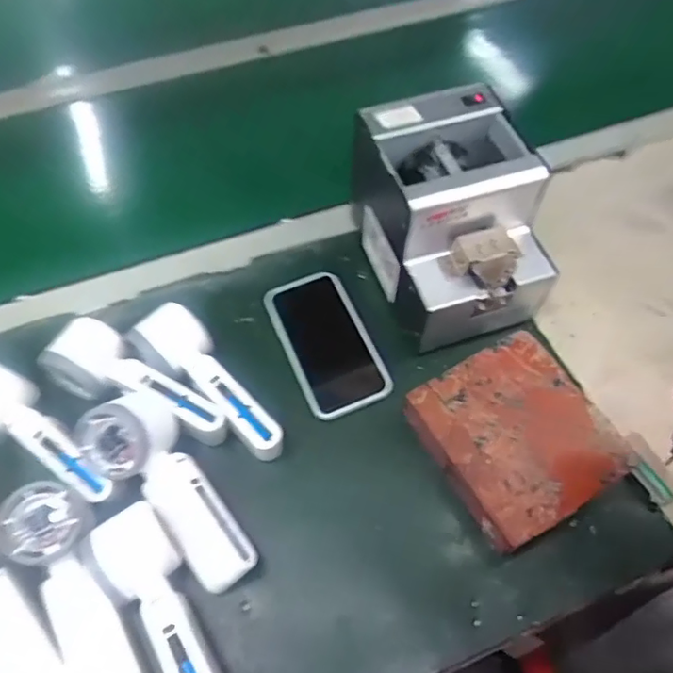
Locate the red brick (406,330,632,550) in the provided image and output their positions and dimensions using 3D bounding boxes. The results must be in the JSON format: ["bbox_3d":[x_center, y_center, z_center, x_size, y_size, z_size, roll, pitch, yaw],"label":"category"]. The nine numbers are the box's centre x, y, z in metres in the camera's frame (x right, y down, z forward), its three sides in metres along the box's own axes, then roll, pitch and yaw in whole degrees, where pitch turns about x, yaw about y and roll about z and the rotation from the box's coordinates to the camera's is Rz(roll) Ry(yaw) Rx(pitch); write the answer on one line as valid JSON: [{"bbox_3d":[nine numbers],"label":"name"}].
[{"bbox_3d":[0.148,0.085,0.482,0.134,0.050,0.139,-27,62,-15],"label":"red brick"}]

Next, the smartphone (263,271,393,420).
[{"bbox_3d":[-0.010,0.006,0.543,0.078,0.013,0.147,-21,60,-12],"label":"smartphone"}]

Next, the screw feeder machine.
[{"bbox_3d":[0.106,-0.107,0.525,0.132,0.148,0.185,-14,59,-8],"label":"screw feeder machine"}]

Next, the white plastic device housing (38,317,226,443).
[{"bbox_3d":[-0.168,0.048,0.487,0.157,0.060,0.057,27,62,16],"label":"white plastic device housing"}]

